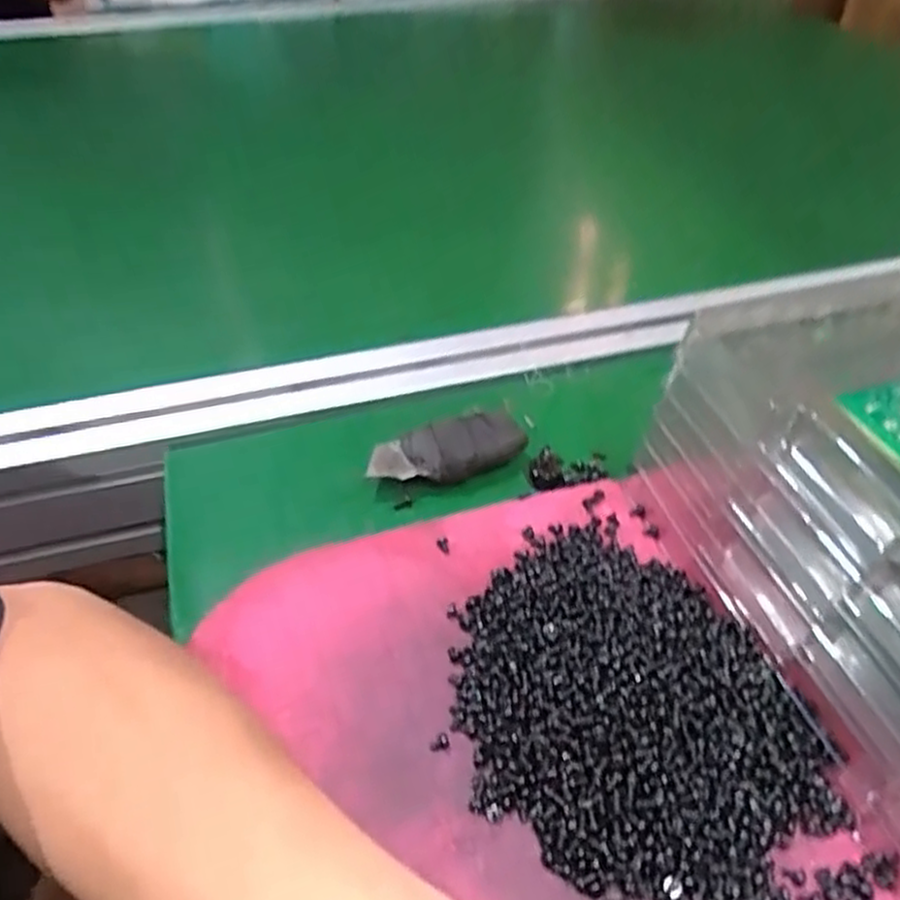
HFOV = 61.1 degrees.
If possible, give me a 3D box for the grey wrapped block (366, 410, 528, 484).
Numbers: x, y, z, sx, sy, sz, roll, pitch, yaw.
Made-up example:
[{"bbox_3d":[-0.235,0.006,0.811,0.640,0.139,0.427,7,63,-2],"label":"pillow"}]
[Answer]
[{"bbox_3d":[-0.001,0.001,0.348,0.073,0.018,0.028,-11,46,-13],"label":"grey wrapped block"}]

